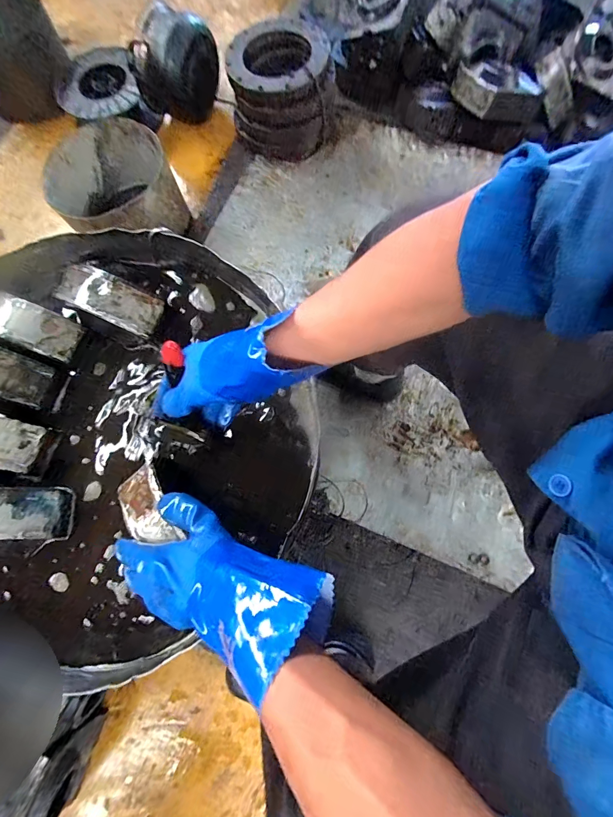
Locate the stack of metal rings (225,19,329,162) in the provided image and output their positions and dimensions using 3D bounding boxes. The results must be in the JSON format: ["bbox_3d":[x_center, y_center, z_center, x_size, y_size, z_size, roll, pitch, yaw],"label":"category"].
[{"bbox_3d":[-0.063,-0.814,1.004,0.253,0.182,0.274,5,75,2],"label":"stack of metal rings"}]

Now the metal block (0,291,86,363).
[{"bbox_3d":[-0.390,-0.118,0.526,0.158,0.033,0.058,22,76,7],"label":"metal block"}]

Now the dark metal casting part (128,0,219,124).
[{"bbox_3d":[-0.340,-0.905,1.037,0.197,0.224,0.144,5,75,2],"label":"dark metal casting part"}]

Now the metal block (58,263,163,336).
[{"bbox_3d":[-0.271,-0.151,0.524,0.145,0.030,0.058,24,77,7],"label":"metal block"}]

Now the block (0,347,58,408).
[{"bbox_3d":[-0.422,-0.053,0.515,0.154,0.037,0.059,17,76,5],"label":"block"}]

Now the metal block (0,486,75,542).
[{"bbox_3d":[-0.378,0.128,0.464,0.167,0.049,0.072,4,74,-11],"label":"metal block"}]

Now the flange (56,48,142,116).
[{"bbox_3d":[-0.570,-0.878,1.040,0.218,0.041,0.243,-19,75,-4],"label":"flange"}]

